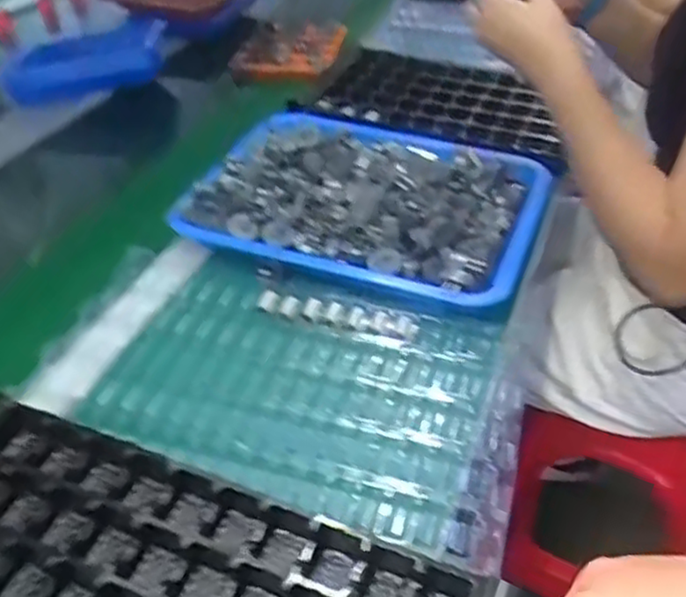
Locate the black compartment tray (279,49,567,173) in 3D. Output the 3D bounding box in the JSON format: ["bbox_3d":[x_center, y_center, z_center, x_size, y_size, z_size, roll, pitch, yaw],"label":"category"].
[{"bbox_3d":[0.124,-0.246,0.863,0.306,0.049,0.198,16,43,20],"label":"black compartment tray"}]

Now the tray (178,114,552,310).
[{"bbox_3d":[0.031,-0.117,0.704,0.321,0.063,0.272,14,42,17],"label":"tray"}]

